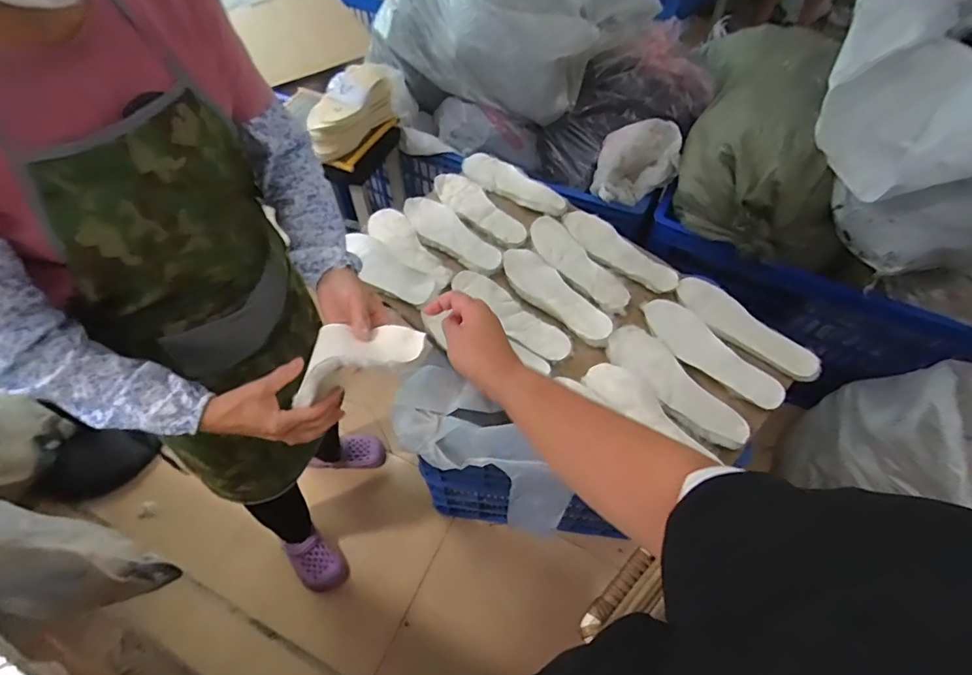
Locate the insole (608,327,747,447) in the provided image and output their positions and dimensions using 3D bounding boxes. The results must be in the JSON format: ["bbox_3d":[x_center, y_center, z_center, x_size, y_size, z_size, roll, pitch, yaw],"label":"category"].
[{"bbox_3d":[0.329,0.078,0.837,0.078,0.024,0.270,-36,63,-22],"label":"insole"}]

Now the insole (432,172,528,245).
[{"bbox_3d":[-0.022,-0.297,1.085,0.089,0.016,0.278,-35,63,-22],"label":"insole"}]

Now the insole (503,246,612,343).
[{"bbox_3d":[0.134,-0.085,0.950,0.086,0.021,0.266,-33,62,-21],"label":"insole"}]

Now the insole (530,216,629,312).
[{"bbox_3d":[0.188,-0.158,0.994,0.091,0.013,0.269,-28,61,-18],"label":"insole"}]

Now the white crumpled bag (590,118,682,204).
[{"bbox_3d":[0.371,-0.427,1.199,0.183,0.200,0.094,-11,56,-8],"label":"white crumpled bag"}]

